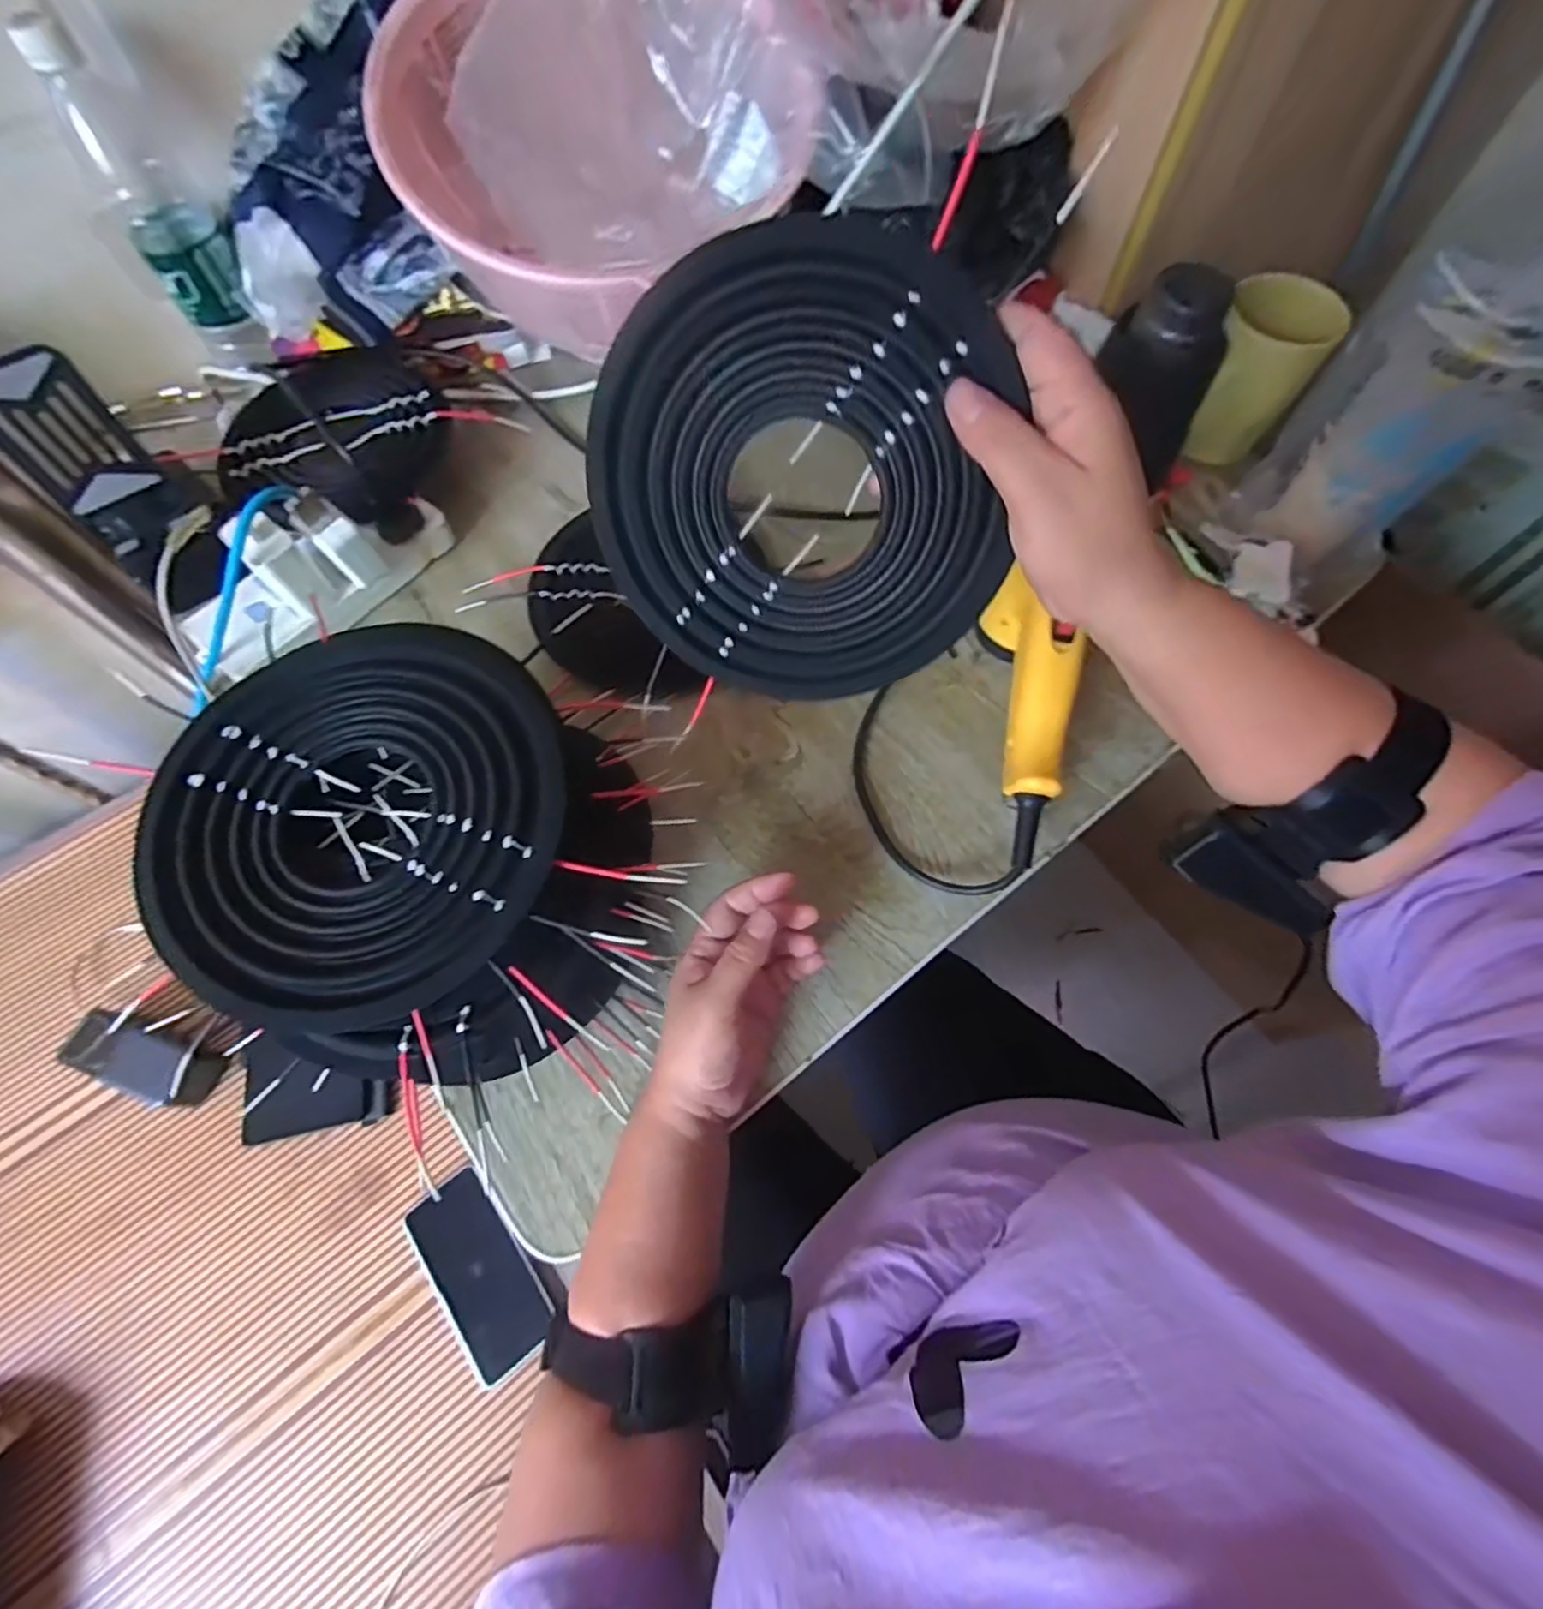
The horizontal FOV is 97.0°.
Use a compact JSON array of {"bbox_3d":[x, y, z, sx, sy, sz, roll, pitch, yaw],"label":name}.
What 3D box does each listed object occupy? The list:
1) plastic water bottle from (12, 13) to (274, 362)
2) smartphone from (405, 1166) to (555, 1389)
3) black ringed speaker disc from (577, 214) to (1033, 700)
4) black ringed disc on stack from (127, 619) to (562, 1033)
[{"bbox_3d":[-0.462,-0.441,0.525,0.066,0.205,0.062,-36,70,-15],"label":"plastic water bottle"},{"bbox_3d":[-0.262,0.419,0.612,0.074,0.014,0.159,-34,80,-16],"label":"smartphone"},{"bbox_3d":[0.010,-0.129,0.297,0.171,0.181,0.011,-3,37,11],"label":"black ringed speaker disc"},{"bbox_3d":[-0.185,0.002,0.313,0.178,0.033,0.176,-1,65,2],"label":"black ringed disc on stack"}]

